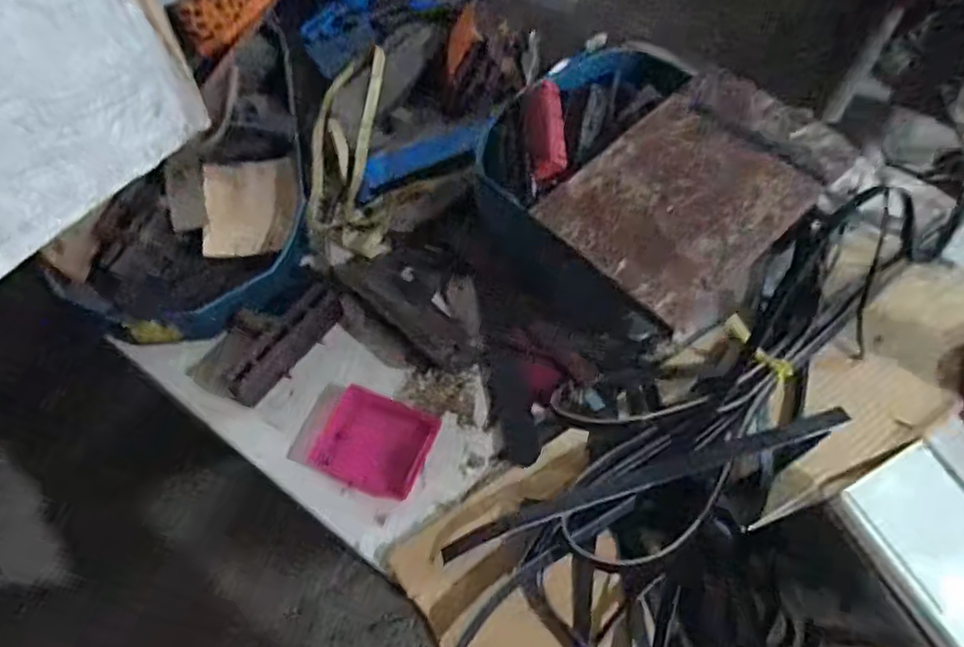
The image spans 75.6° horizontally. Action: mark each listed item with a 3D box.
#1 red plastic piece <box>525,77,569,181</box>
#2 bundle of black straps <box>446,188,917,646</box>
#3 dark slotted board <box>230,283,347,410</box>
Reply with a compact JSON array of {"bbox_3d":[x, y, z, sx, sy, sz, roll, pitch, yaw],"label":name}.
[{"bbox_3d":[0.065,-0.197,0.632,0.036,0.011,0.108,-2,76,-3],"label":"red plastic piece"},{"bbox_3d":[0.252,0.098,0.609,0.326,0.057,0.602,31,67,15],"label":"bundle of black straps"},{"bbox_3d":[-0.210,0.021,0.669,0.031,0.049,0.147,34,68,17],"label":"dark slotted board"}]

